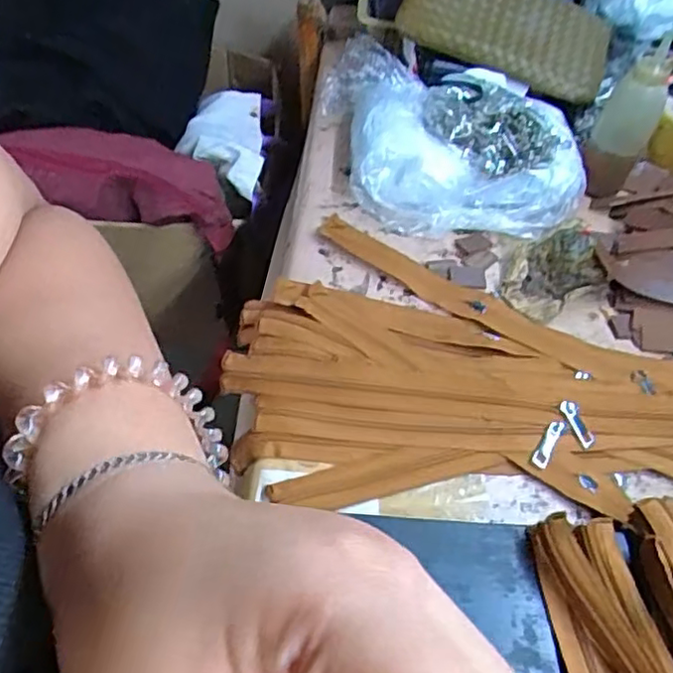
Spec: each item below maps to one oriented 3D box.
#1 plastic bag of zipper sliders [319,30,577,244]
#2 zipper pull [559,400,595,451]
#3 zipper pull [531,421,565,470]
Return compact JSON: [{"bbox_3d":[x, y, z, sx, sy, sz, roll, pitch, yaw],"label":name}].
[{"bbox_3d":[0.105,-0.174,0.590,0.241,0.074,0.160,9,53,1],"label":"plastic bag of zipper sliders"},{"bbox_3d":[0.168,0.061,0.454,0.011,0.005,0.035,-25,80,-17],"label":"zipper pull"},{"bbox_3d":[0.145,0.073,0.445,0.010,0.004,0.036,34,67,2],"label":"zipper pull"}]

